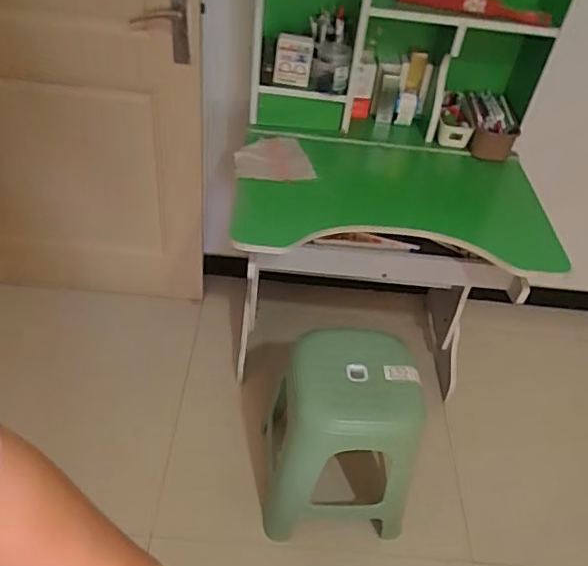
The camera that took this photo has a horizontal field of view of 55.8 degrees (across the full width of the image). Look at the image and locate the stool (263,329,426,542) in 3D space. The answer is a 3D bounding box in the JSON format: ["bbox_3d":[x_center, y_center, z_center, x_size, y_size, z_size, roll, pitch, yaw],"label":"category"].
[{"bbox_3d":[0.104,0.369,1.341,0.316,0.508,0.332,2,45,-6],"label":"stool"}]

